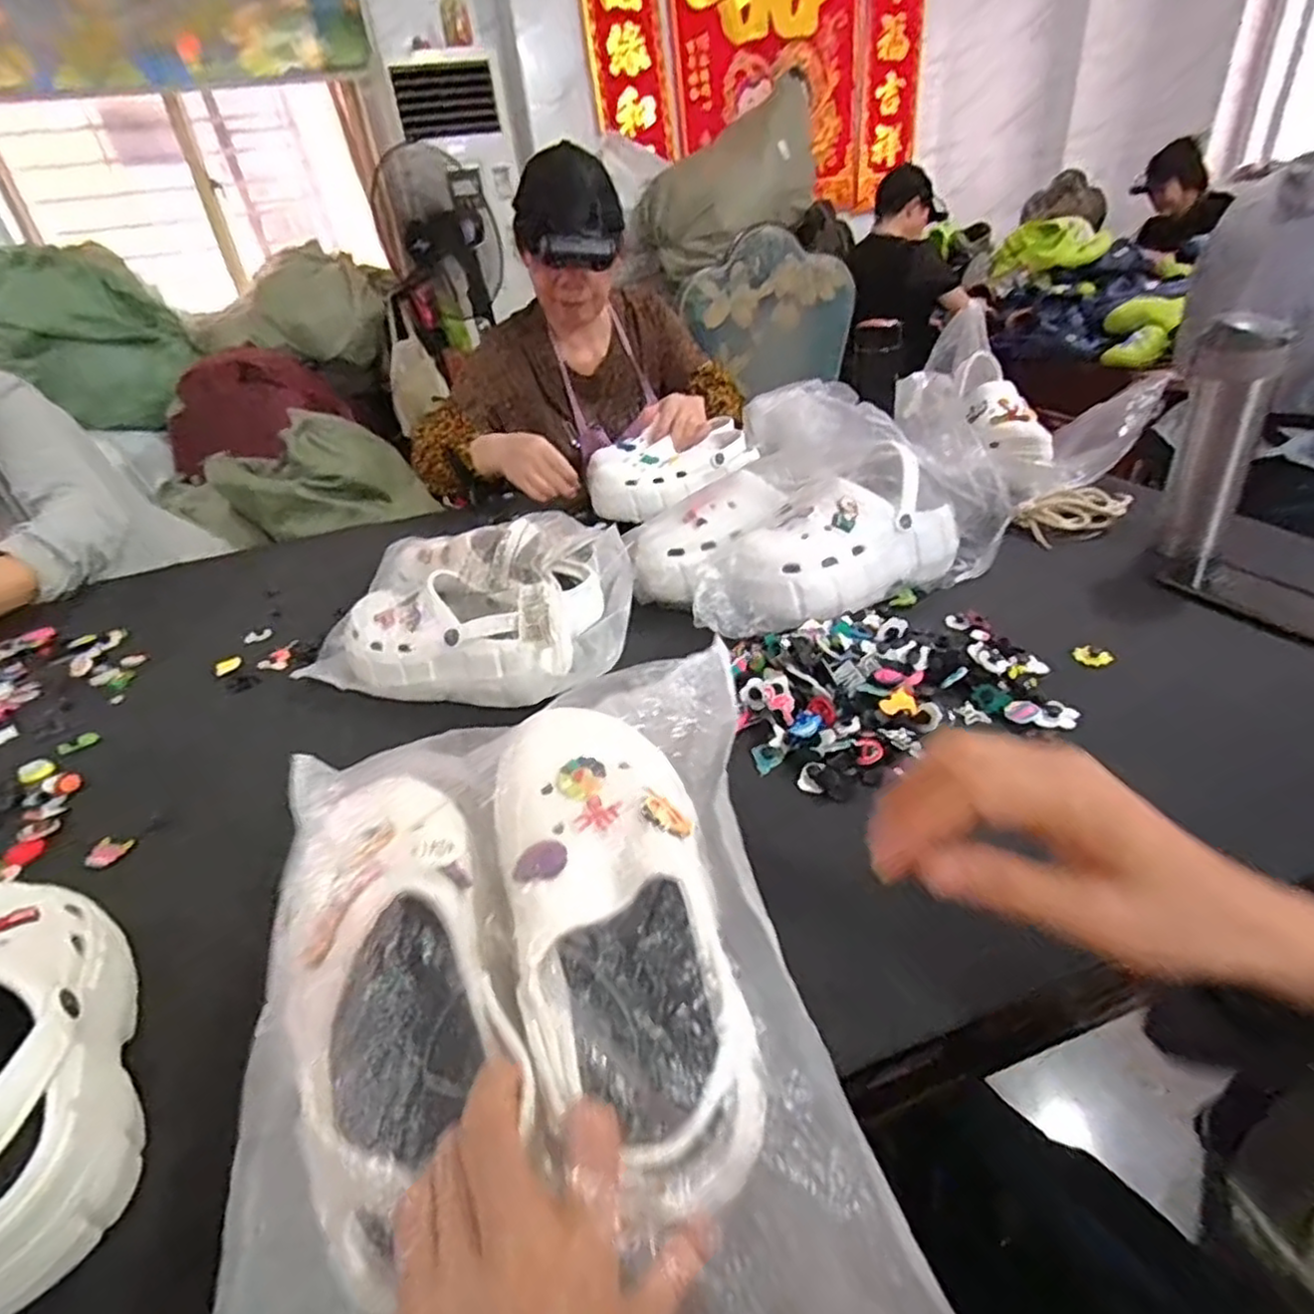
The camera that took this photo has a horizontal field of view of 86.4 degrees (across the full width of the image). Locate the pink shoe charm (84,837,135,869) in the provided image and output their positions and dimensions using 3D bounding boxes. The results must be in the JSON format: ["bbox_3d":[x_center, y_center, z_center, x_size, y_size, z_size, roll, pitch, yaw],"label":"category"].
[{"bbox_3d":[-0.425,0.151,0.541,0.027,0.008,0.030,-3,33,5],"label":"pink shoe charm"}]

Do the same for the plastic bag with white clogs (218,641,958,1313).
[{"bbox_3d":[-0.053,0.149,0.327,0.268,0.111,0.322,-10,33,-6],"label":"plastic bag with white clogs"}]

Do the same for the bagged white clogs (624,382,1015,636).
[{"bbox_3d":[0.180,-0.157,0.767,0.379,0.125,0.214,-23,36,-24],"label":"bagged white clogs"}]

